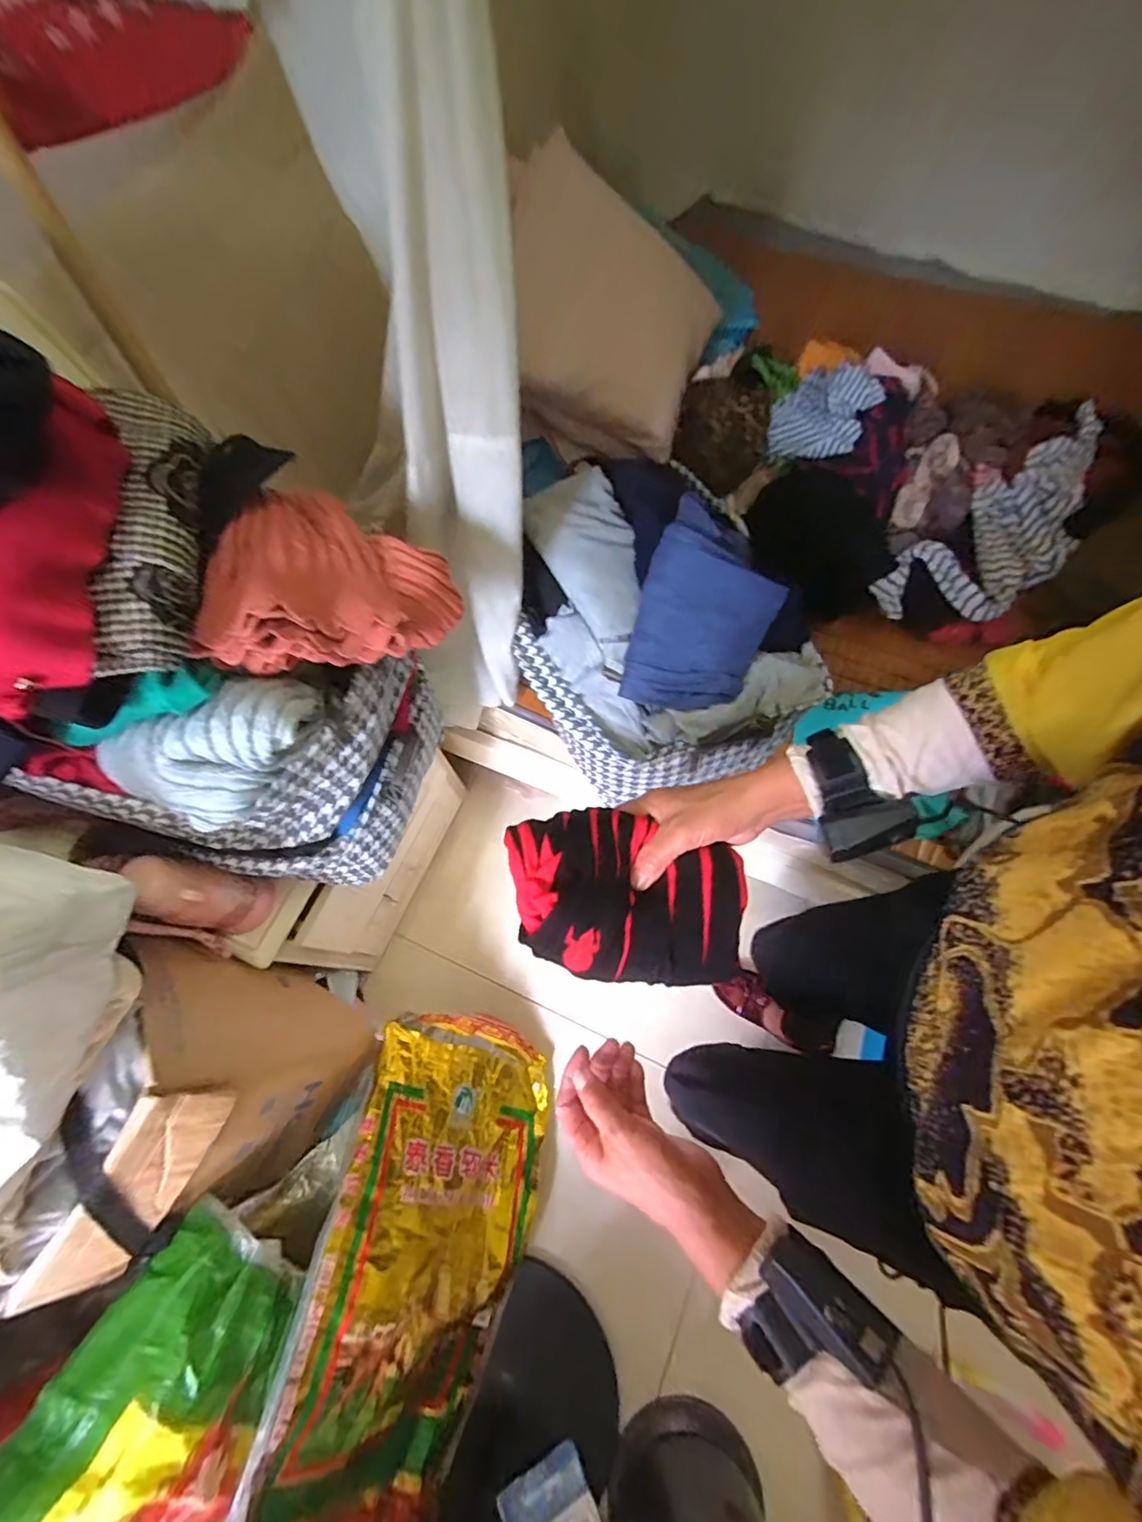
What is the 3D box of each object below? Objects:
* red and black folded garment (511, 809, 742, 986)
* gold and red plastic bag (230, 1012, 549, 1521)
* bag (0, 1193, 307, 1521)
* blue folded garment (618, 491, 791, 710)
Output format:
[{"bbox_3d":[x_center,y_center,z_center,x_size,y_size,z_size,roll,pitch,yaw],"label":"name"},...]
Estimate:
[{"bbox_3d":[0.049,0.107,0.486,0.206,0.064,0.136,11,71,-18],"label":"red and black folded garment"},{"bbox_3d":[-0.235,0.762,0.908,0.103,0.398,0.677,-12,52,36],"label":"gold and red plastic bag"},{"bbox_3d":[-0.480,0.703,0.626,0.239,0.229,0.375,18,70,10],"label":"bag"},{"bbox_3d":[0.147,-0.167,0.670,0.155,0.046,0.235,25,101,4],"label":"blue folded garment"}]

